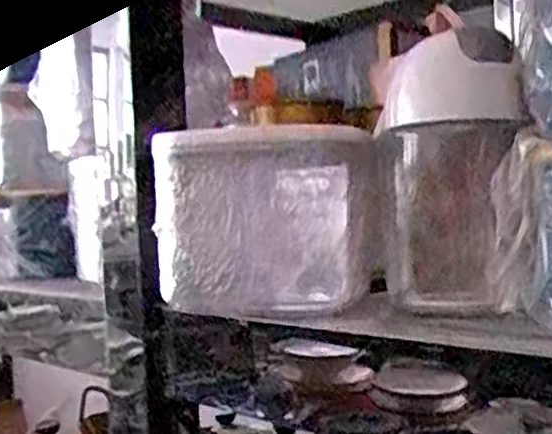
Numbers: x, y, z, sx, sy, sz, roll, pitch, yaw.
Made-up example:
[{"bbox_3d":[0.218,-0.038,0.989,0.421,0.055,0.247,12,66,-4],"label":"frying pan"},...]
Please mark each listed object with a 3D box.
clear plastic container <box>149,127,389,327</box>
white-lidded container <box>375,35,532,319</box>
[{"bbox_3d":[-0.005,0.003,0.389,0.102,0.089,0.069,-3,1,-20],"label":"clear plastic container"},{"bbox_3d":[0.081,-0.020,0.350,0.061,0.118,0.057,-2,1,10],"label":"white-lidded container"}]

